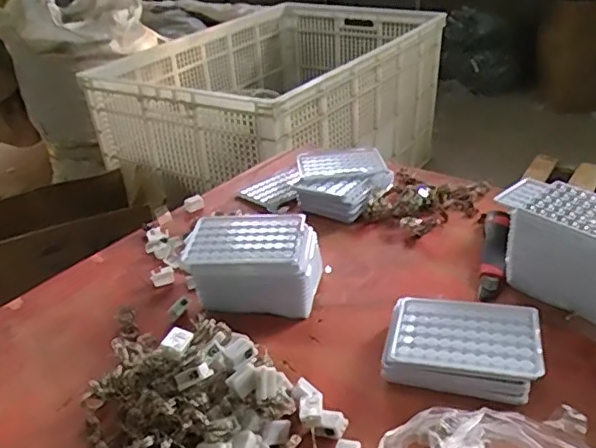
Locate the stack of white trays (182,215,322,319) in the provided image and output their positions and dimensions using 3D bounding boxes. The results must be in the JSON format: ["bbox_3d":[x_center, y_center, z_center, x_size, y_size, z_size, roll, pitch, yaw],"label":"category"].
[{"bbox_3d":[-0.051,0.046,0.652,0.145,0.074,0.101,2,31,10],"label":"stack of white trays"}]

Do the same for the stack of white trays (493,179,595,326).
[{"bbox_3d":[0.305,0.032,0.605,0.096,0.103,0.141,-27,38,-34],"label":"stack of white trays"}]

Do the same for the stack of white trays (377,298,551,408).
[{"bbox_3d":[0.156,0.118,0.539,0.138,0.044,0.099,7,32,17],"label":"stack of white trays"}]

